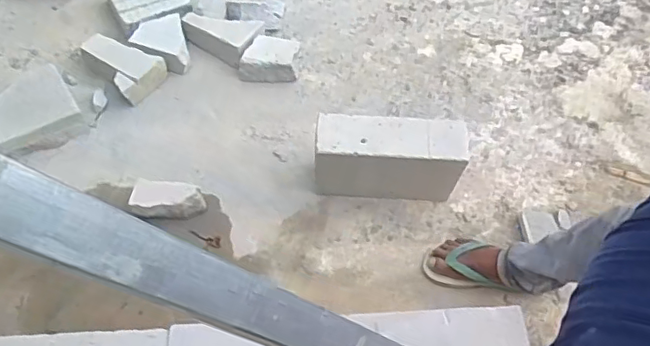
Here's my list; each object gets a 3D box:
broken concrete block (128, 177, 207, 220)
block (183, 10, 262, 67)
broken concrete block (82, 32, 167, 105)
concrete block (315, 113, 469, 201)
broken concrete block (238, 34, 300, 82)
[{"bbox_3d":[-0.343,0.063,1.254,0.150,0.080,0.074,1,56,-3],"label":"broken concrete block"},{"bbox_3d":[-0.282,-0.376,1.543,0.206,0.070,0.131,25,60,13],"label":"block"},{"bbox_3d":[-0.517,-0.289,1.450,0.202,0.065,0.133,36,61,19],"label":"broken concrete block"},{"bbox_3d":[0.134,-0.023,1.250,0.316,0.218,0.104,6,57,1],"label":"concrete block"},{"bbox_3d":[-0.149,-0.303,1.497,0.152,0.094,0.088,4,57,-1],"label":"broken concrete block"}]

